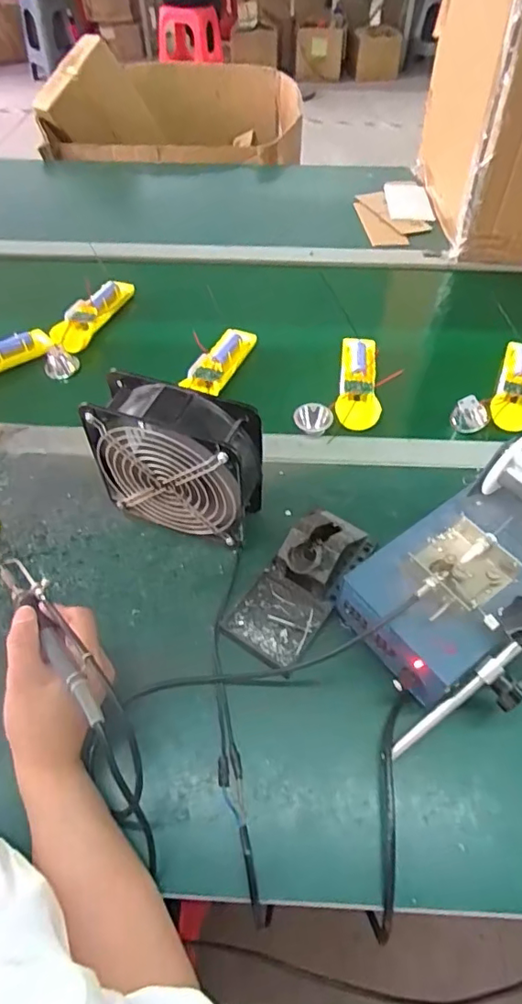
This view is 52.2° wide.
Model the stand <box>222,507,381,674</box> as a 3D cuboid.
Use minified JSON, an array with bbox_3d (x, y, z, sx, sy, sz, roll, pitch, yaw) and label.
[{"bbox_3d":[0.040,0.065,0.482,0.071,0.070,0.157,33,60,23],"label":"stand"}]

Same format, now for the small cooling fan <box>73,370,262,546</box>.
[{"bbox_3d":[-0.075,-0.034,0.500,0.141,0.154,0.062,17,54,13],"label":"small cooling fan"}]

